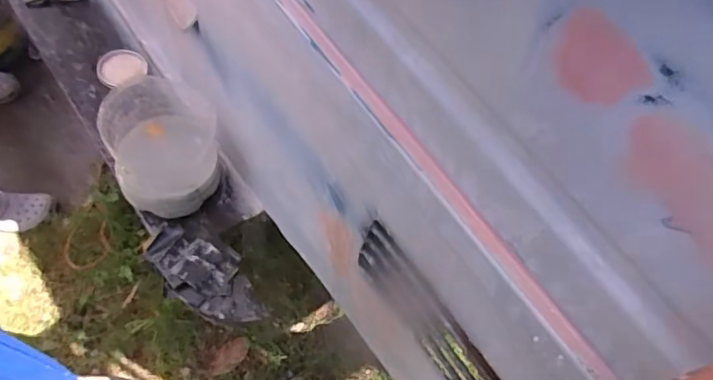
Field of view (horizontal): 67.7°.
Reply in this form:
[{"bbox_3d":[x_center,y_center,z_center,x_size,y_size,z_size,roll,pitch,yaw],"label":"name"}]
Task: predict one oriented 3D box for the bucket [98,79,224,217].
[{"bbox_3d":[-0.320,-0.078,0.902,0.162,0.157,0.183,-8,58,-10],"label":"bucket"}]

